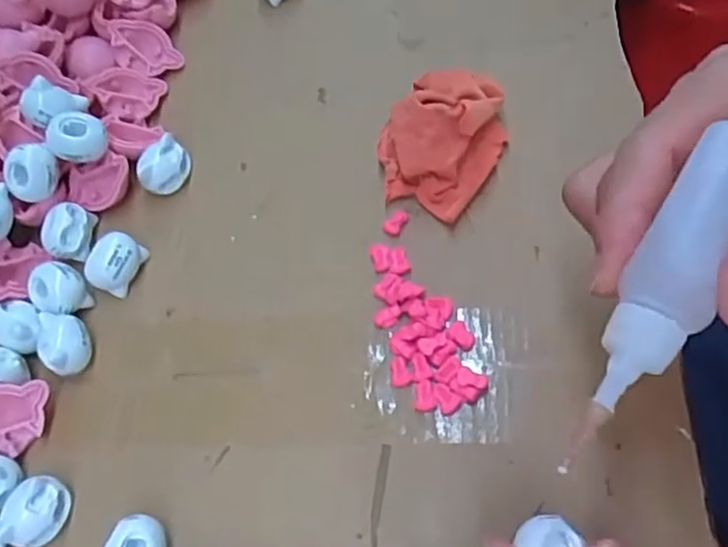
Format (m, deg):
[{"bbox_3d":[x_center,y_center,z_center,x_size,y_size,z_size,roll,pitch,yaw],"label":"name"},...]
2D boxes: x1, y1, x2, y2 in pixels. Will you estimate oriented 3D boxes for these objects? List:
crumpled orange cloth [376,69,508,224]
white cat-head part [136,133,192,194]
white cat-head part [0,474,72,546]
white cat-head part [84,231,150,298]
[{"bbox_3d":[0.035,-0.063,0.299,0.049,0.030,0.064,33,70,17],"label":"crumpled orange cloth"},{"bbox_3d":[-0.093,-0.049,0.318,0.015,0.021,0.025,37,75,23],"label":"white cat-head part"},{"bbox_3d":[-0.124,0.090,0.257,0.018,0.016,0.026,15,66,10],"label":"white cat-head part"},{"bbox_3d":[-0.112,-0.005,0.302,0.019,0.017,0.025,19,67,12],"label":"white cat-head part"}]

